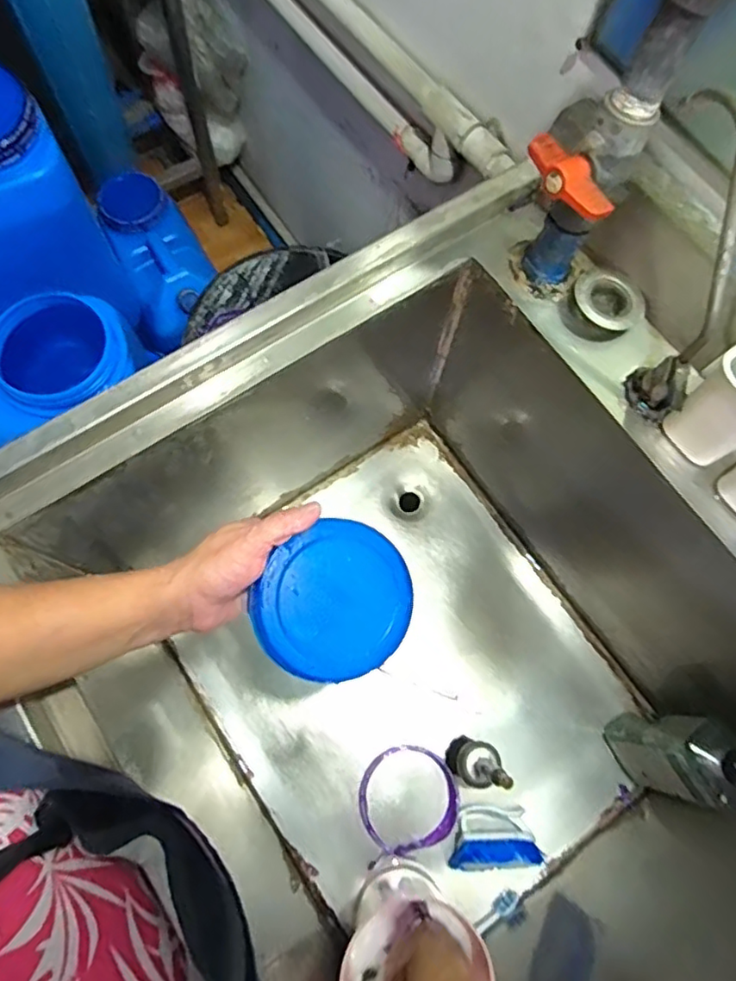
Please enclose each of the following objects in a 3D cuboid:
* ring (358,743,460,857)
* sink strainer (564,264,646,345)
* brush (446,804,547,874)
[{"bbox_3d":[0.053,0.401,0.786,0.129,0.026,0.126,1,73,-2],"label":"ring"},{"bbox_3d":[0.225,-0.179,0.576,0.068,0.022,0.061,44,76,11],"label":"sink strainer"},{"bbox_3d":[0.164,0.446,0.757,0.112,0.046,0.080,8,73,0],"label":"brush"}]

